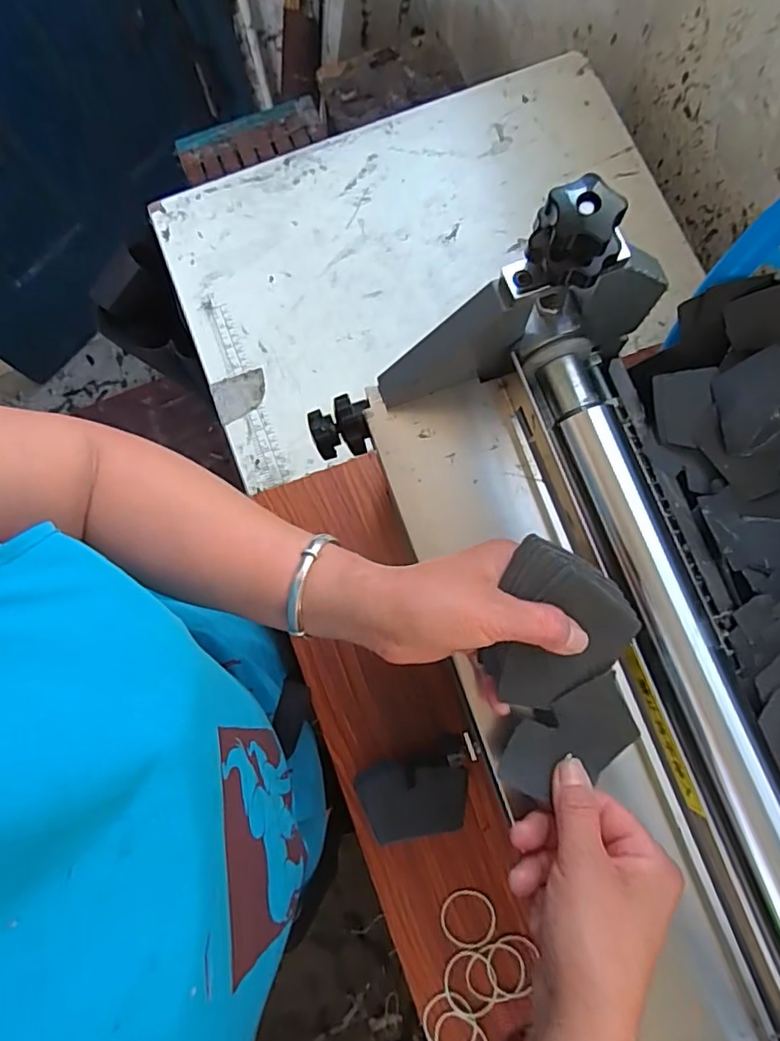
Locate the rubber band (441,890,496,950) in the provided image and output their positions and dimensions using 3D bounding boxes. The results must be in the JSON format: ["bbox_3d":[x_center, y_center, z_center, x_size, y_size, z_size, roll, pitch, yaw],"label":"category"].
[{"bbox_3d":[0.070,0.359,0.520,0.050,0.004,0.047,0,79,1],"label":"rubber band"}]

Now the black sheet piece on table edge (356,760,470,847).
[{"bbox_3d":[0.021,0.243,0.515,0.092,0.053,0.055,-9,79,-1],"label":"black sheet piece on table edge"}]

